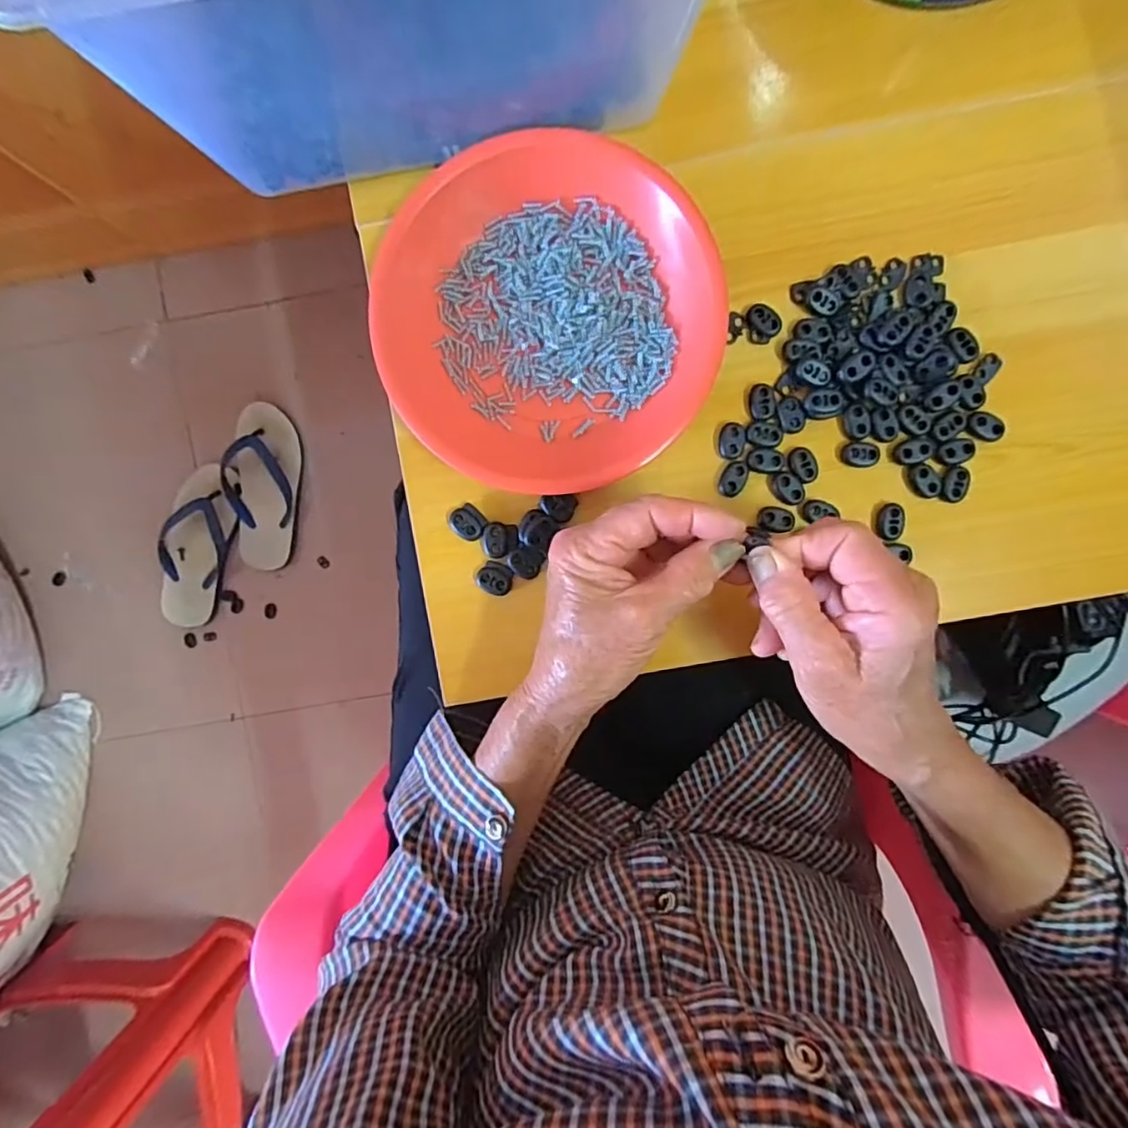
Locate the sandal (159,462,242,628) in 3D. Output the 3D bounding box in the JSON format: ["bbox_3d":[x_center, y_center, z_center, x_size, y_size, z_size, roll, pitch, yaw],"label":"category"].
[{"bbox_3d":[-0.540,-0.025,0.851,0.105,0.037,0.240,9,93,1],"label":"sandal"}]

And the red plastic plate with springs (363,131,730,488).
[{"bbox_3d":[-0.010,-0.141,0.335,0.188,0.025,0.190,0,92,1],"label":"red plastic plate with springs"}]

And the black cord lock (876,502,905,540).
[{"bbox_3d":[0.195,-0.025,0.346,0.014,0.005,0.022,6,93,1],"label":"black cord lock"}]

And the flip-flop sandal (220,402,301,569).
[{"bbox_3d":[-0.440,-0.114,0.844,0.105,0.047,0.242,-1,92,1],"label":"flip-flop sandal"}]

